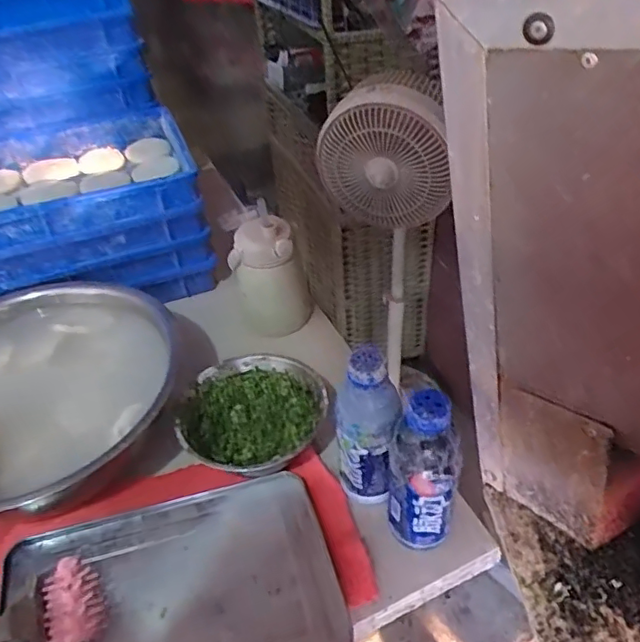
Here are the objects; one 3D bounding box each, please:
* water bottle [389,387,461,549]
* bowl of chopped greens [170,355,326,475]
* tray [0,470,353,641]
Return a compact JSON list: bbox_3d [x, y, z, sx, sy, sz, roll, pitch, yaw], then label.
[{"bbox_3d":[0.102,0.153,0.573,0.071,0.193,0.056,4,42,10],"label":"water bottle"},{"bbox_3d":[-0.082,0.123,0.742,0.180,0.053,0.185,-3,41,2],"label":"bowl of chopped greens"},{"bbox_3d":[-0.157,0.297,0.599,0.341,0.020,0.231,-14,42,-10],"label":"tray"}]

